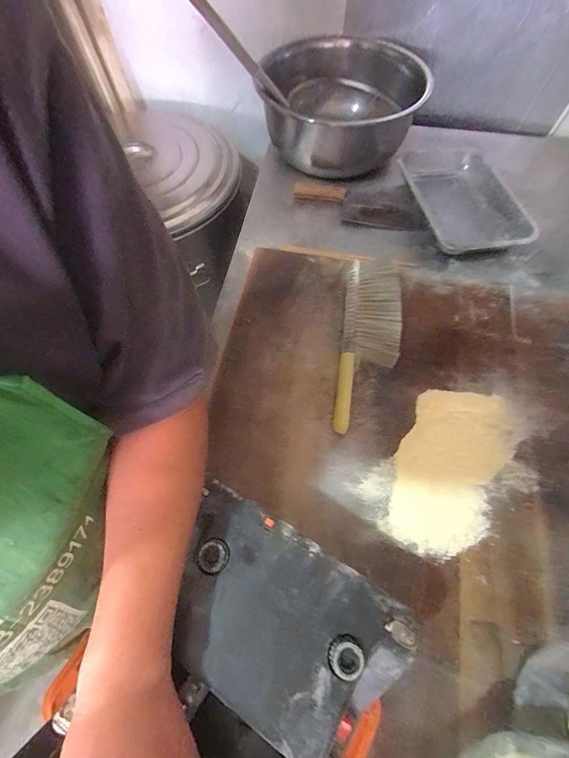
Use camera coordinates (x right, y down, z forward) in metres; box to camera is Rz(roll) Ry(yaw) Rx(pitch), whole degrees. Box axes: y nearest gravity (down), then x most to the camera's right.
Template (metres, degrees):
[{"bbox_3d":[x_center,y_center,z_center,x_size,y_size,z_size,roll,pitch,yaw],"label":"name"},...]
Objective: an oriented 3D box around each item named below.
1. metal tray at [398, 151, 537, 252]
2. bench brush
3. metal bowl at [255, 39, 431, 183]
[{"bbox_3d":[0.362,-0.377,0.676,0.197,0.048,0.316,-9,65,-3],"label":"metal tray"},{"bbox_3d":[0.130,-0.059,0.497,0.083,0.034,0.290,8,65,4],"label":"bench brush"},{"bbox_3d":[0.126,-0.612,0.731,0.326,0.152,0.348,0,65,1],"label":"metal bowl"}]

